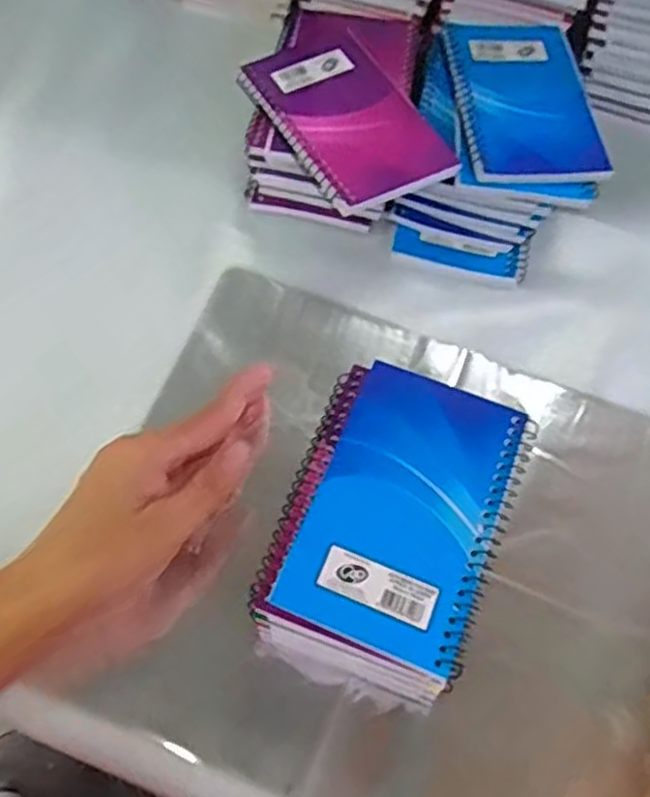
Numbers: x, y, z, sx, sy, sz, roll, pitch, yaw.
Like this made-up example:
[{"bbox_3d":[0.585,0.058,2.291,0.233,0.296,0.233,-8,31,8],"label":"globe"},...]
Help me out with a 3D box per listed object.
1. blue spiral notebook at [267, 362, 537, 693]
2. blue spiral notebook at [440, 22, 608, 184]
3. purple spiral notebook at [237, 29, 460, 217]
[{"bbox_3d":[0.040,0.049,0.335,0.082,0.006,0.129,22,65,8],"label":"blue spiral notebook"},{"bbox_3d":[0.124,-0.191,0.459,0.083,0.011,0.134,-3,64,-4],"label":"blue spiral notebook"},{"bbox_3d":[0.014,-0.172,0.446,0.085,0.012,0.134,-26,67,-14],"label":"purple spiral notebook"}]

